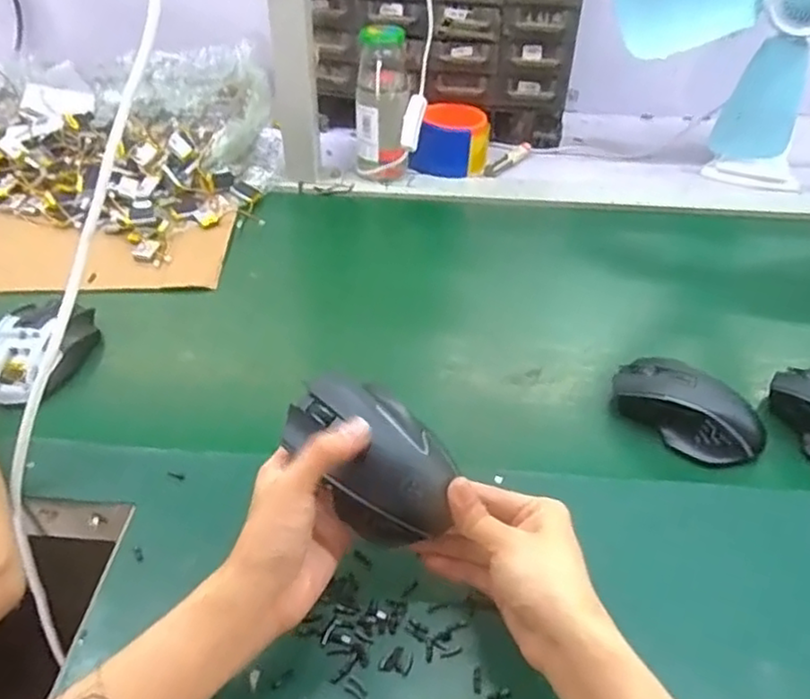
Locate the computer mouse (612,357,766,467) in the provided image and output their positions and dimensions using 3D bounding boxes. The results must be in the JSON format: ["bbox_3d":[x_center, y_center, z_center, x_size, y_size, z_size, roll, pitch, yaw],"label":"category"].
[{"bbox_3d":[0.221,0.045,0.542,0.114,0.034,0.062,32,51,30],"label":"computer mouse"}]

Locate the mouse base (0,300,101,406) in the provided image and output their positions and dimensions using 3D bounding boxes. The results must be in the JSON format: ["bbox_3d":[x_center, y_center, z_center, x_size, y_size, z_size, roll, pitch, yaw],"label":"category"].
[{"bbox_3d":[-0.310,-0.004,0.589,0.064,0.034,0.100,1,42,0],"label":"mouse base"}]

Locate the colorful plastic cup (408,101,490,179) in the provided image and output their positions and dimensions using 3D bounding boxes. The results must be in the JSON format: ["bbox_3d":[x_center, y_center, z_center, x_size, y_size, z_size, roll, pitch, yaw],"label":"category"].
[{"bbox_3d":[0.056,-0.266,0.876,0.097,0.067,0.097,0,42,0],"label":"colorful plastic cup"}]

